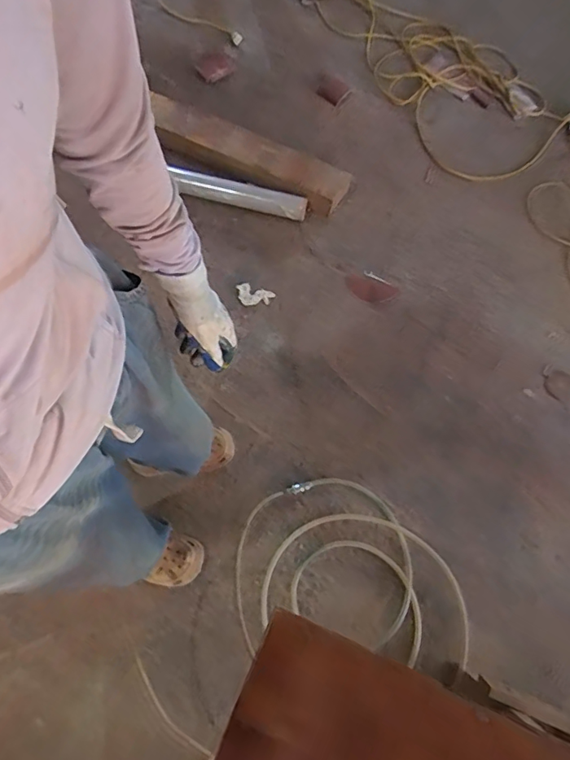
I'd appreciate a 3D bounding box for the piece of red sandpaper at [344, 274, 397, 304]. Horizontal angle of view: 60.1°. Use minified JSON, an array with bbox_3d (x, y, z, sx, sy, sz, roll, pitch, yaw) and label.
[{"bbox_3d":[0.258,-0.274,1.496,0.157,0.010,0.078,22,75,5],"label":"piece of red sandpaper"}]

